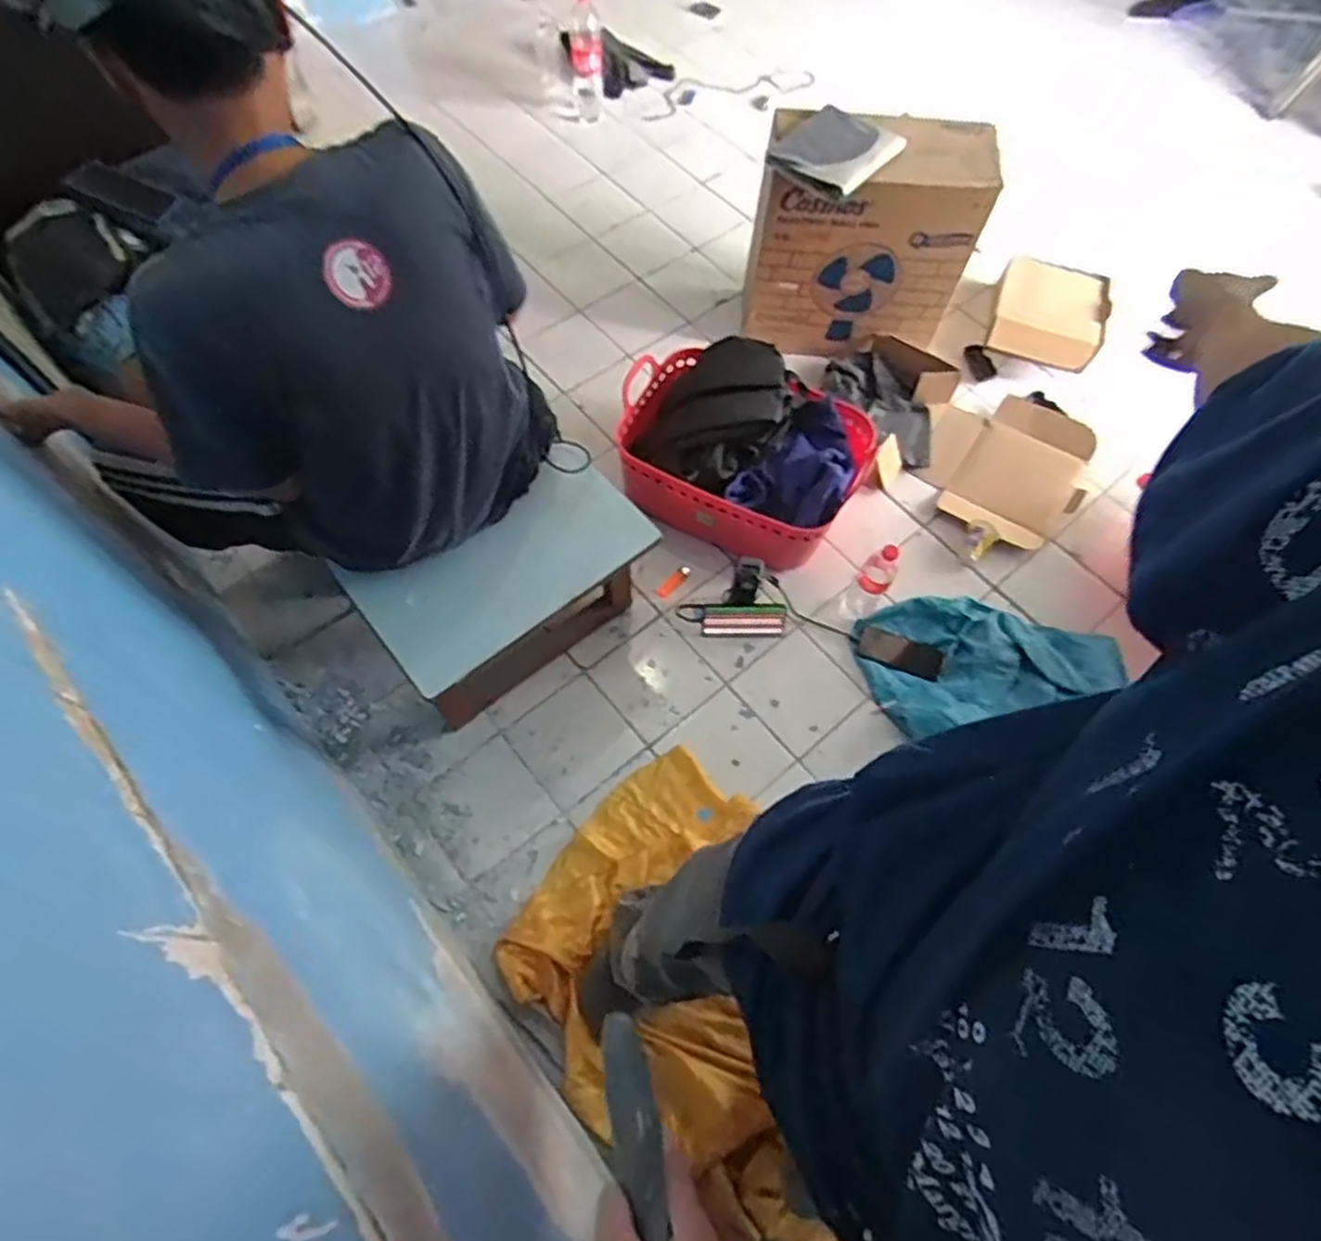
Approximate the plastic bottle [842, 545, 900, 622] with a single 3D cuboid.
[{"bbox_3d":[0.419,-0.077,1.454,0.060,0.214,0.066,42,69,15],"label":"plastic bottle"}]

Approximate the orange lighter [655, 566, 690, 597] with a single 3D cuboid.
[{"bbox_3d":[0.028,-0.082,1.556,0.026,0.007,0.093,40,69,15],"label":"orange lighter"}]

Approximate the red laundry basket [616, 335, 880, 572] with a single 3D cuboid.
[{"bbox_3d":[0.160,-0.373,1.578,0.526,0.230,0.404,30,65,13],"label":"red laundry basket"}]

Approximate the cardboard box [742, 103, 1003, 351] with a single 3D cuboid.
[{"bbox_3d":[0.449,-0.852,1.672,0.469,0.453,0.193,4,62,0],"label":"cardboard box"}]

